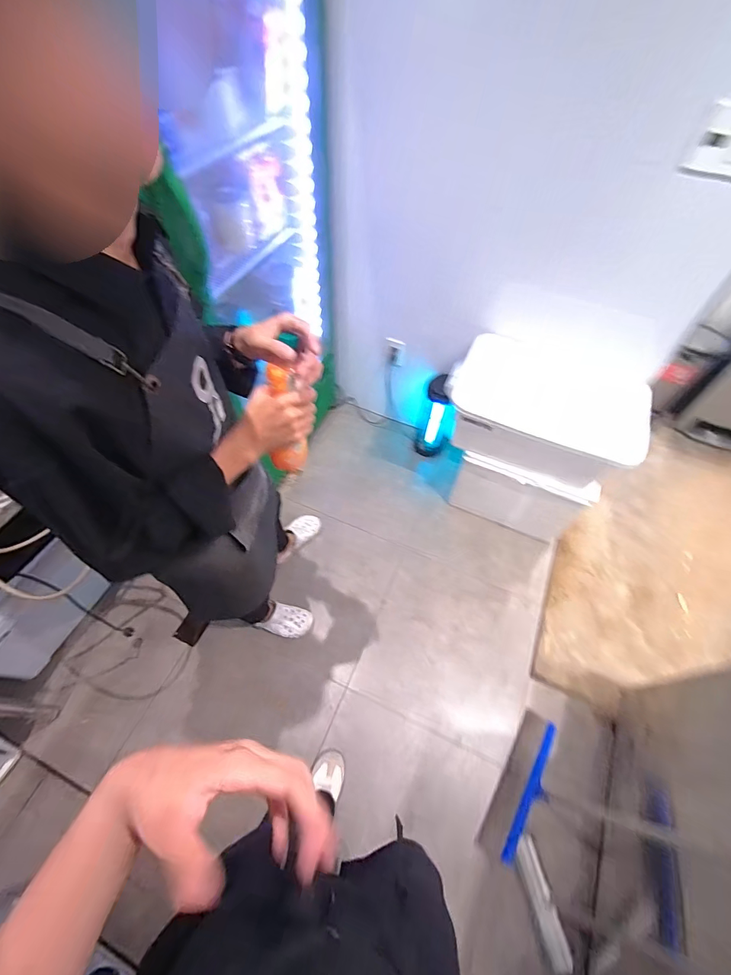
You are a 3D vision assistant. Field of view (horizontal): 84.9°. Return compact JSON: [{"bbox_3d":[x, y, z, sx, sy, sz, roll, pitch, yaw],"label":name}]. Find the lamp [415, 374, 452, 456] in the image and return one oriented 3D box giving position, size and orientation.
[{"bbox_3d":[0.313,-0.315,1.801,0.118,0.400,0.154,14,58,6],"label":"lamp"}]

